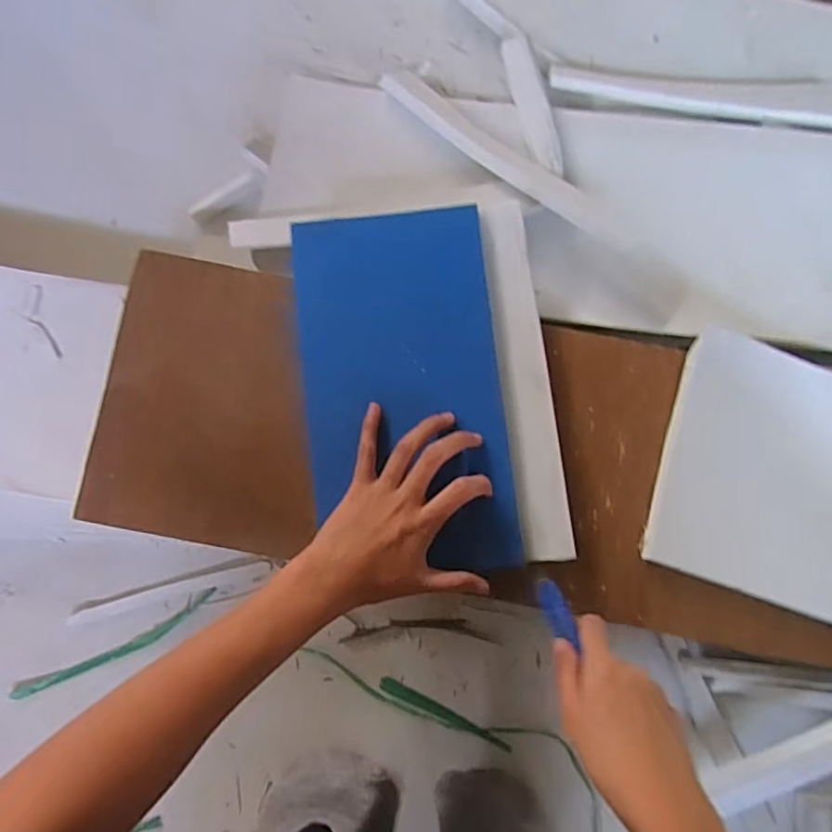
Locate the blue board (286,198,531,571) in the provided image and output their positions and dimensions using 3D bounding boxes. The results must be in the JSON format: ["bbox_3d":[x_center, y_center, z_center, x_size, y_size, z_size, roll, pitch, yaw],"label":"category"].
[{"bbox_3d":[-0.008,-0.019,0.453,0.149,0.013,0.272,-6,88,-3],"label":"blue board"}]

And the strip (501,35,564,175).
[{"bbox_3d":[0.110,-0.293,0.552,0.029,0.021,0.154,-11,83,-2],"label":"strip"}]

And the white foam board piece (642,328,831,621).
[{"bbox_3d":[0.307,0.056,0.454,0.224,0.017,0.182,17,94,13],"label":"white foam board piece"}]

